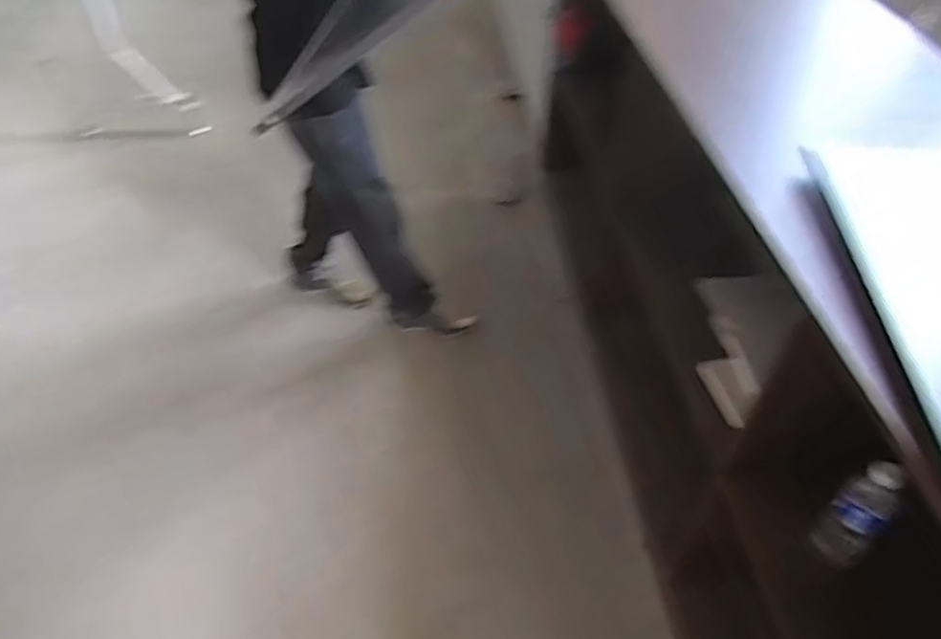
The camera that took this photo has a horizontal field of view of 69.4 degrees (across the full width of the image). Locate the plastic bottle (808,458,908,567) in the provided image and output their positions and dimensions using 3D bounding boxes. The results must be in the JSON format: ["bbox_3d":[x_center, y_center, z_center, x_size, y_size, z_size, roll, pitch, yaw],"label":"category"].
[{"bbox_3d":[0.548,0.269,0.955,0.064,0.215,0.052,35,54,28],"label":"plastic bottle"}]

